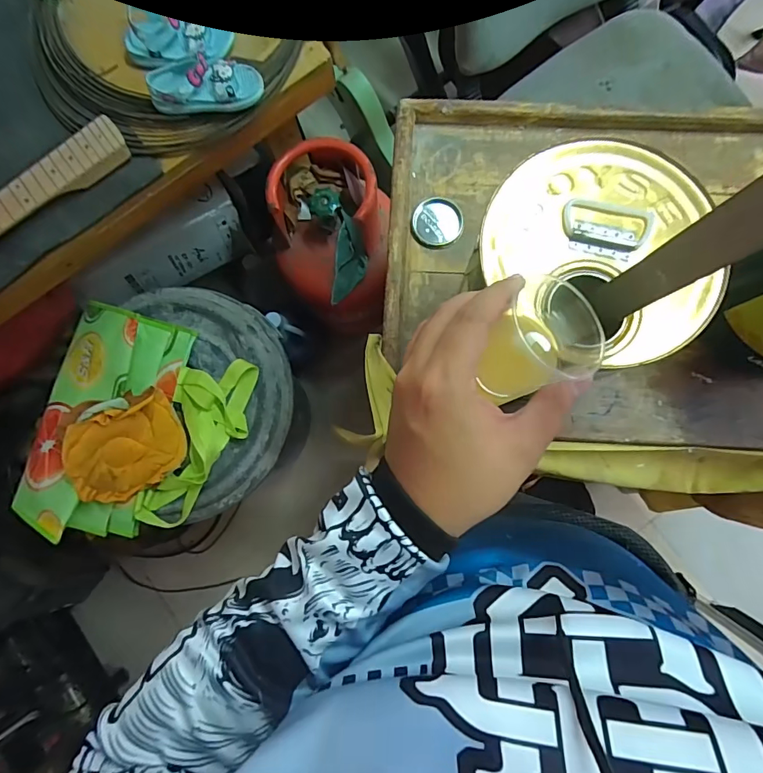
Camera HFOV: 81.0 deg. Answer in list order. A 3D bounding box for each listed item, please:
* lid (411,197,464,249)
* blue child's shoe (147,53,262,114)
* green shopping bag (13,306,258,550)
[{"bbox_3d":[0.065,-0.191,0.522,0.058,0.007,0.061,0,82,3],"label":"lid"},{"bbox_3d":[-0.249,-0.428,0.630,0.154,0.043,0.069,-9,82,1],"label":"blue child's shoe"},{"bbox_3d":[-0.421,0.070,0.752,0.323,0.125,0.372,16,83,5],"label":"green shopping bag"}]

